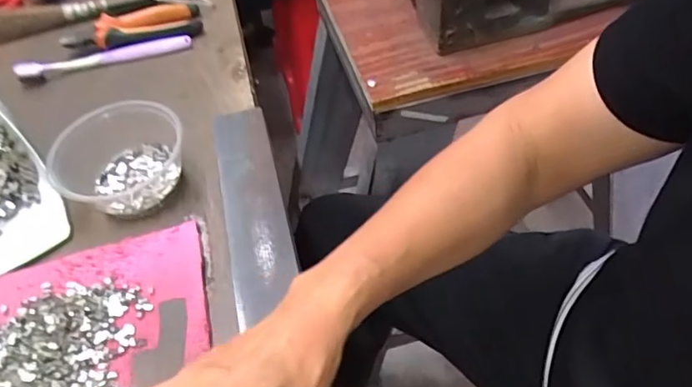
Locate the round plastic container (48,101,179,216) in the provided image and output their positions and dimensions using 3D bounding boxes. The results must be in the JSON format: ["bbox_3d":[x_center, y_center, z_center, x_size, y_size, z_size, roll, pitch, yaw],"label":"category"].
[{"bbox_3d":[-0.190,-0.031,0.438,0.091,0.054,0.091,-3,52,4],"label":"round plastic container"}]

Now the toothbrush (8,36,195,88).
[{"bbox_3d":[-0.265,-0.151,0.568,0.185,0.019,0.012,-14,52,-9],"label":"toothbrush"}]

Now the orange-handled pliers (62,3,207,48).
[{"bbox_3d":[-0.242,-0.185,0.583,0.150,0.027,0.056,-10,52,-5],"label":"orange-handled pliers"}]

